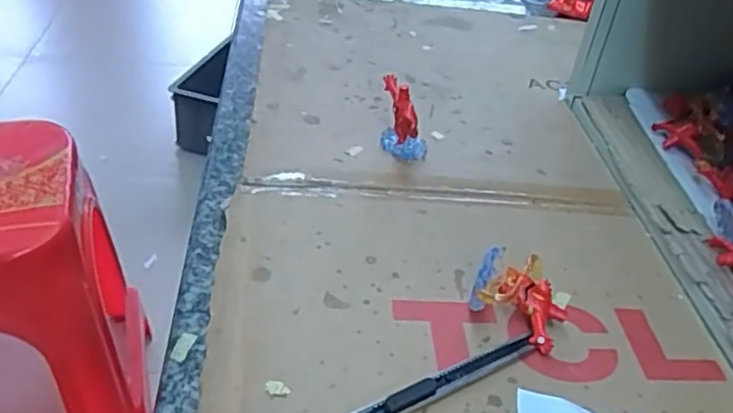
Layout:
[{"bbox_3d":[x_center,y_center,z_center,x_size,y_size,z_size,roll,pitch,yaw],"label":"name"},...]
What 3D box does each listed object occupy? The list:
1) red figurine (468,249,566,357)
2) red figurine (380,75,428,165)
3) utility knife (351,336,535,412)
[{"bbox_3d":[0.088,0.044,0.357,0.047,0.034,0.046,26,41,23],"label":"red figurine"},{"bbox_3d":[0.028,-0.063,0.468,0.029,0.050,0.040,-1,38,-11],"label":"red figurine"},{"bbox_3d":[0.037,0.084,0.317,0.115,0.011,0.010,-17,44,-28],"label":"utility knife"}]

